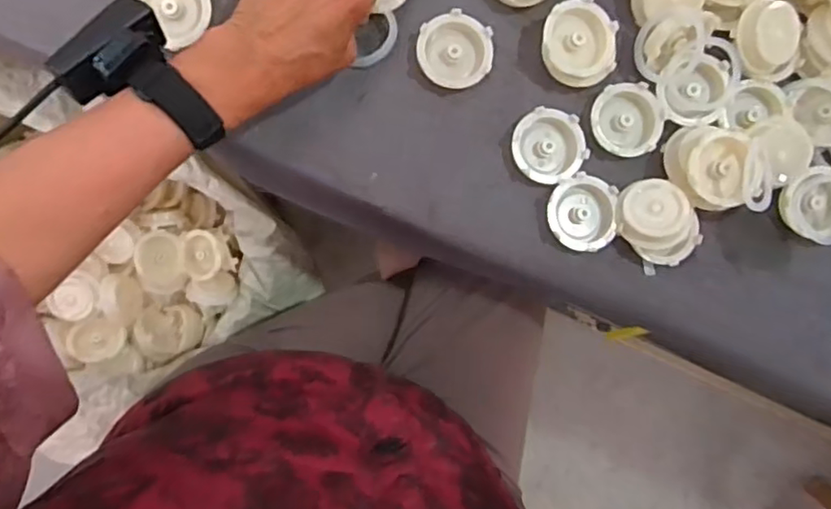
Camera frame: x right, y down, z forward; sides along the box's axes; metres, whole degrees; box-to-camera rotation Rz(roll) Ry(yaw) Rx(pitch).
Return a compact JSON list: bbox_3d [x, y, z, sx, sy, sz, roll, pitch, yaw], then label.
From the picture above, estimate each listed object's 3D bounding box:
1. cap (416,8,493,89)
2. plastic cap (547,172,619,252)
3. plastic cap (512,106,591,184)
[{"bbox_3d":[0.031,-0.161,0.476,0.058,0.015,0.057,0,88,-4],"label":"cap"},{"bbox_3d":[0.134,-0.033,0.481,0.055,0.017,0.058,0,88,-4],"label":"plastic cap"},{"bbox_3d":[0.106,-0.088,0.480,0.059,0.015,0.058,0,88,-4],"label":"plastic cap"}]

